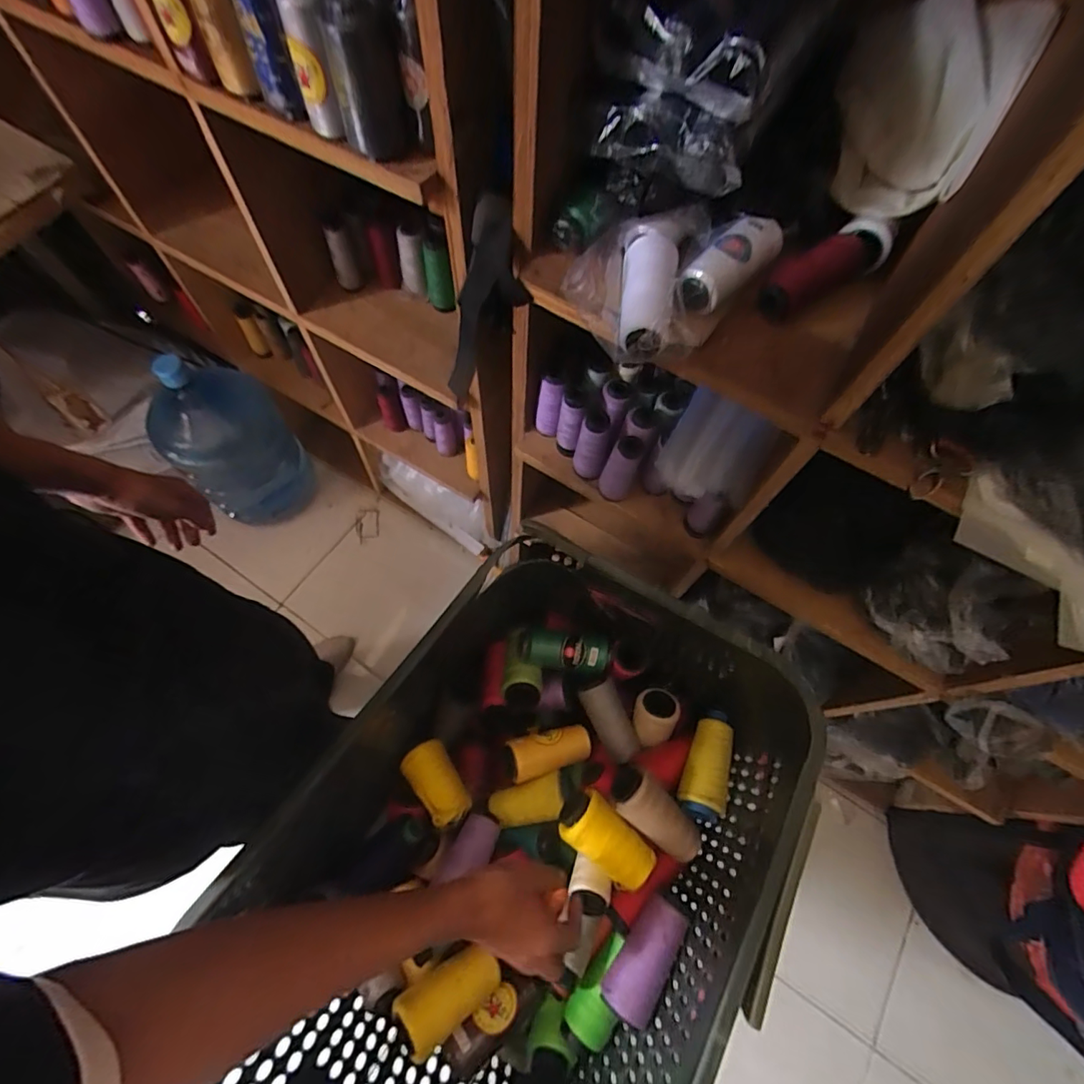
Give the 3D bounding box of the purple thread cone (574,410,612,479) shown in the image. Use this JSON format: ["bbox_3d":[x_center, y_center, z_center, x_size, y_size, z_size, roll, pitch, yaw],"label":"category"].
[{"bbox_3d":[0.069,-0.136,0.714,0.045,0.107,0.044,7,66,0],"label":"purple thread cone"}]

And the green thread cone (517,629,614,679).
[{"bbox_3d":[0.030,0.137,0.652,0.113,0.038,0.047,10,66,1],"label":"green thread cone"}]

